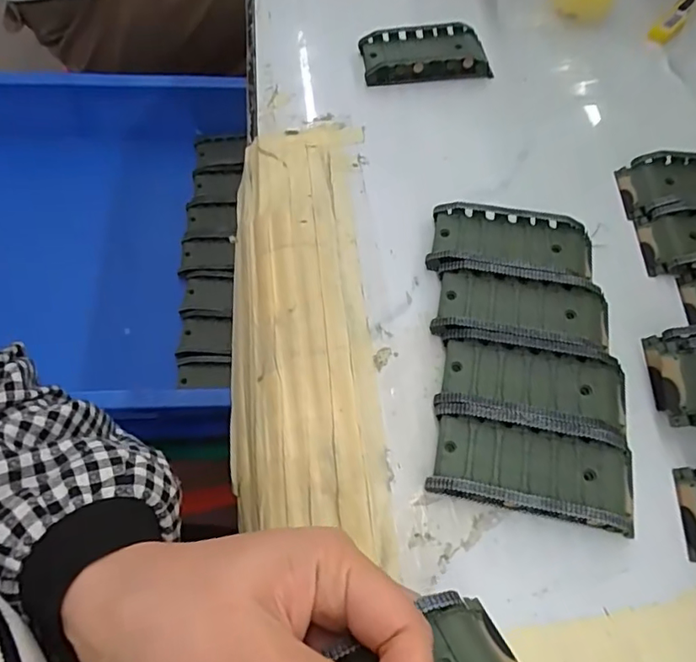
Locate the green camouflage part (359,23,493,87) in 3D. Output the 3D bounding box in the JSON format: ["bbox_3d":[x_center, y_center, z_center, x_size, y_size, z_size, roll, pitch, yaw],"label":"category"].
[{"bbox_3d":[0.059,-0.212,0.411,0.094,0.019,0.044,-3,61,-1],"label":"green camouflage part"}]

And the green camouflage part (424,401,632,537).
[{"bbox_3d":[0.089,0.066,0.257,0.094,0.019,0.044,11,62,6],"label":"green camouflage part"}]

